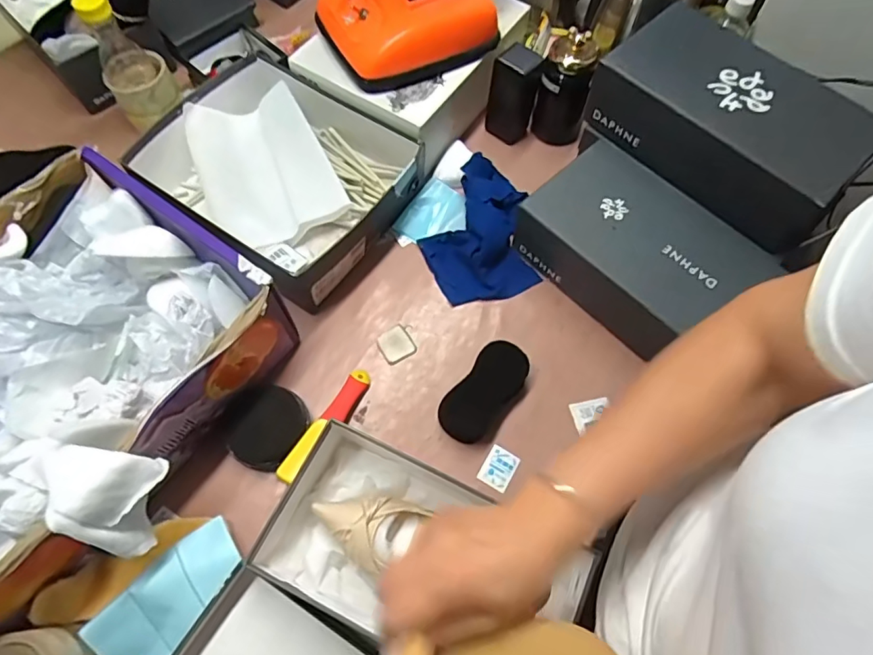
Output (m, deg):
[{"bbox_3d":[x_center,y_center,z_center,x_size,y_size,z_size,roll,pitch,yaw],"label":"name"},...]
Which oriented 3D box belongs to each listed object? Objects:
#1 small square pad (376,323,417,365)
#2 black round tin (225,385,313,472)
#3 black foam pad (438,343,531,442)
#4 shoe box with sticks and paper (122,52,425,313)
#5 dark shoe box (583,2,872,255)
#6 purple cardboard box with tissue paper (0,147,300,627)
[{"bbox_3d":[-0.052,0.021,0.659,0.041,0.007,0.047,-28,69,-13],"label":"small square pad"},{"bbox_3d":[-0.197,0.113,0.591,0.082,0.037,0.091,29,69,11],"label":"black round tin"},{"bbox_3d":[0.060,0.078,0.623,0.064,0.032,0.128,37,70,14],"label":"black foam pad"},{"bbox_3d":[-0.227,-0.220,0.704,0.362,0.116,0.283,39,71,15],"label":"shoe box with sticks and paper"},{"bbox_3d":[0.358,-0.253,0.632,0.178,0.102,0.297,-39,72,-17],"label":"dark shoe box"},{"bbox_3d":[-0.395,0.057,0.552,0.348,0.151,0.399,34,70,13],"label":"purple cardboard box with tissue paper"}]

